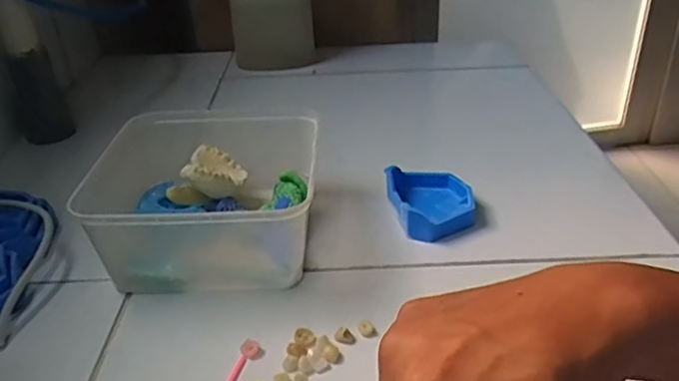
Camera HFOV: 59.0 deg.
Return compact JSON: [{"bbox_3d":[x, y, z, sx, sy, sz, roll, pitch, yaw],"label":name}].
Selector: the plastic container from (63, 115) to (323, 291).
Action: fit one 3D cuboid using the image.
[{"bbox_3d":[-0.101,0.009,0.466,0.166,0.076,0.152,-2,32,3],"label":"plastic container"}]

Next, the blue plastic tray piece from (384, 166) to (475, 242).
[{"bbox_3d":[0.077,0.009,0.494,0.064,0.030,0.083,-7,32,-5],"label":"blue plastic tray piece"}]

